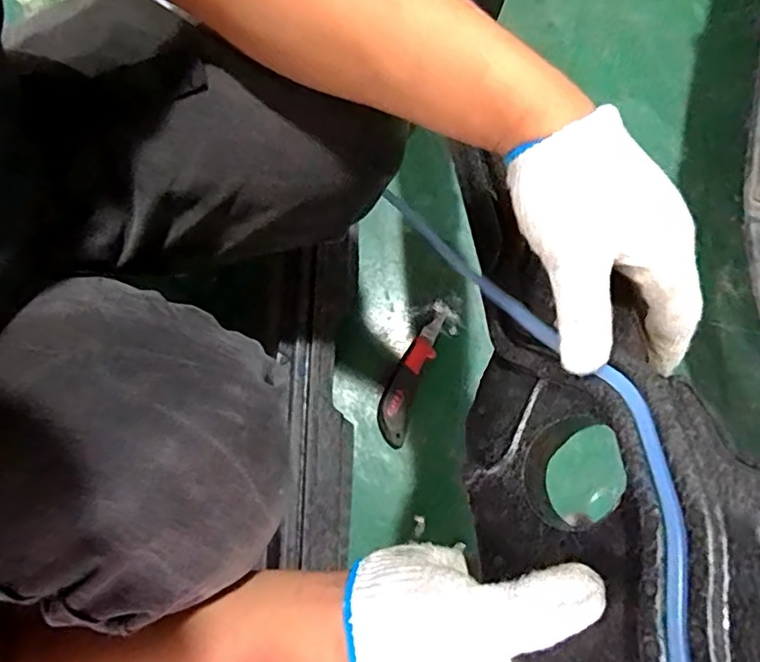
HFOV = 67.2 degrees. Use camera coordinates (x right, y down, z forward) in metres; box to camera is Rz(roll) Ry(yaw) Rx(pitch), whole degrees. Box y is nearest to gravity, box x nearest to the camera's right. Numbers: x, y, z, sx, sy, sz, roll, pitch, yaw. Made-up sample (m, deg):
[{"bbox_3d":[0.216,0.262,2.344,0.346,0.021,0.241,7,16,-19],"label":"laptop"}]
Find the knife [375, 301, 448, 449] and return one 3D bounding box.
[{"bbox_3d":[0.038,0.048,0.702,0.041,0.026,0.184,21,75,4],"label":"knife"}]

